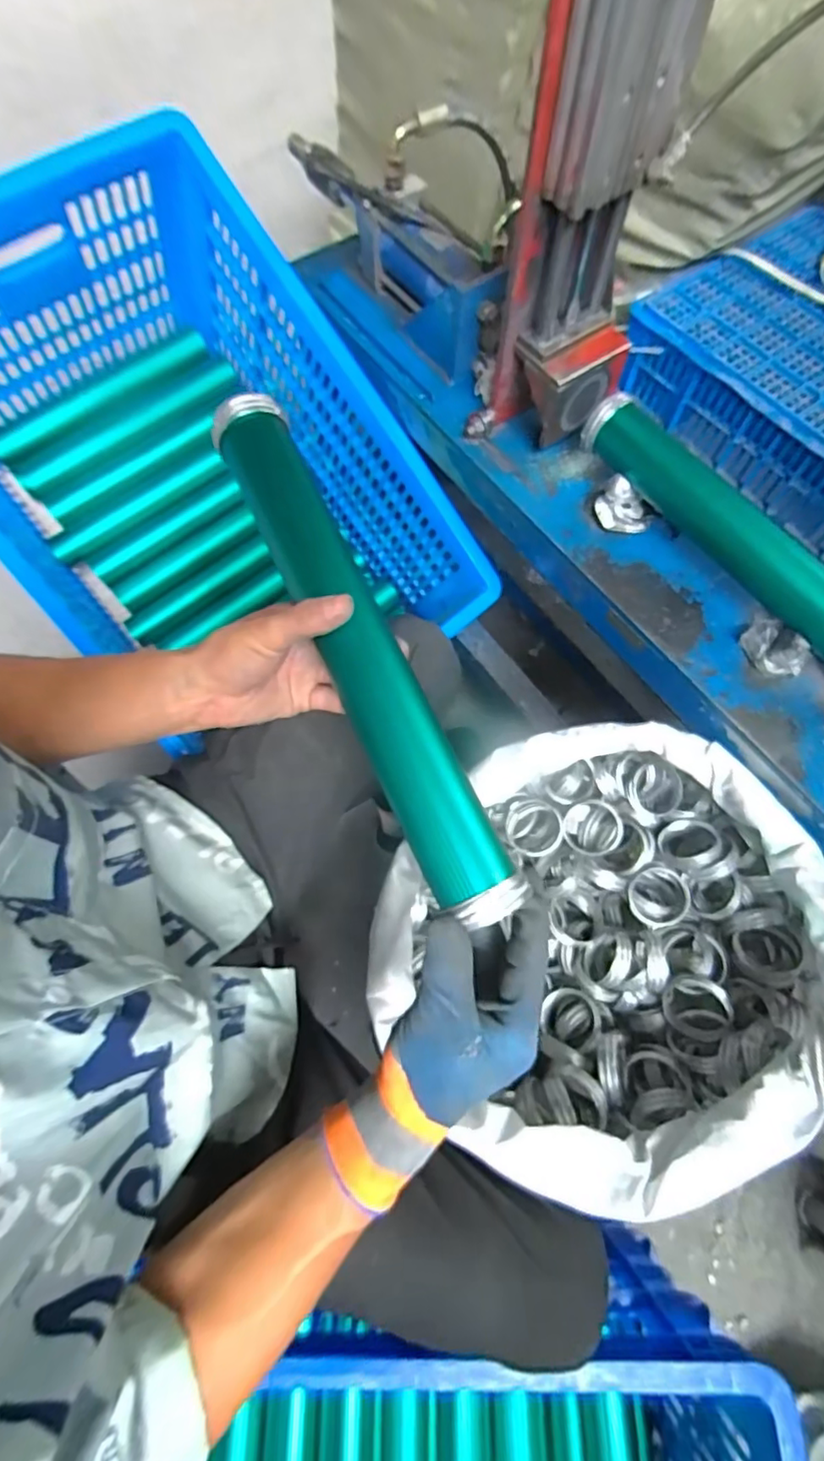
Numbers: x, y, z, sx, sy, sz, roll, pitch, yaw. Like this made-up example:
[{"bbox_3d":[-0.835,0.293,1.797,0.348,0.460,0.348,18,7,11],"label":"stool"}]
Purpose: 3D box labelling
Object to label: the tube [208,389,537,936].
[{"bbox_3d":[-0.038,-0.058,0.362,0.048,0.040,0.372,-25,76,-9],"label":"tube"}]

